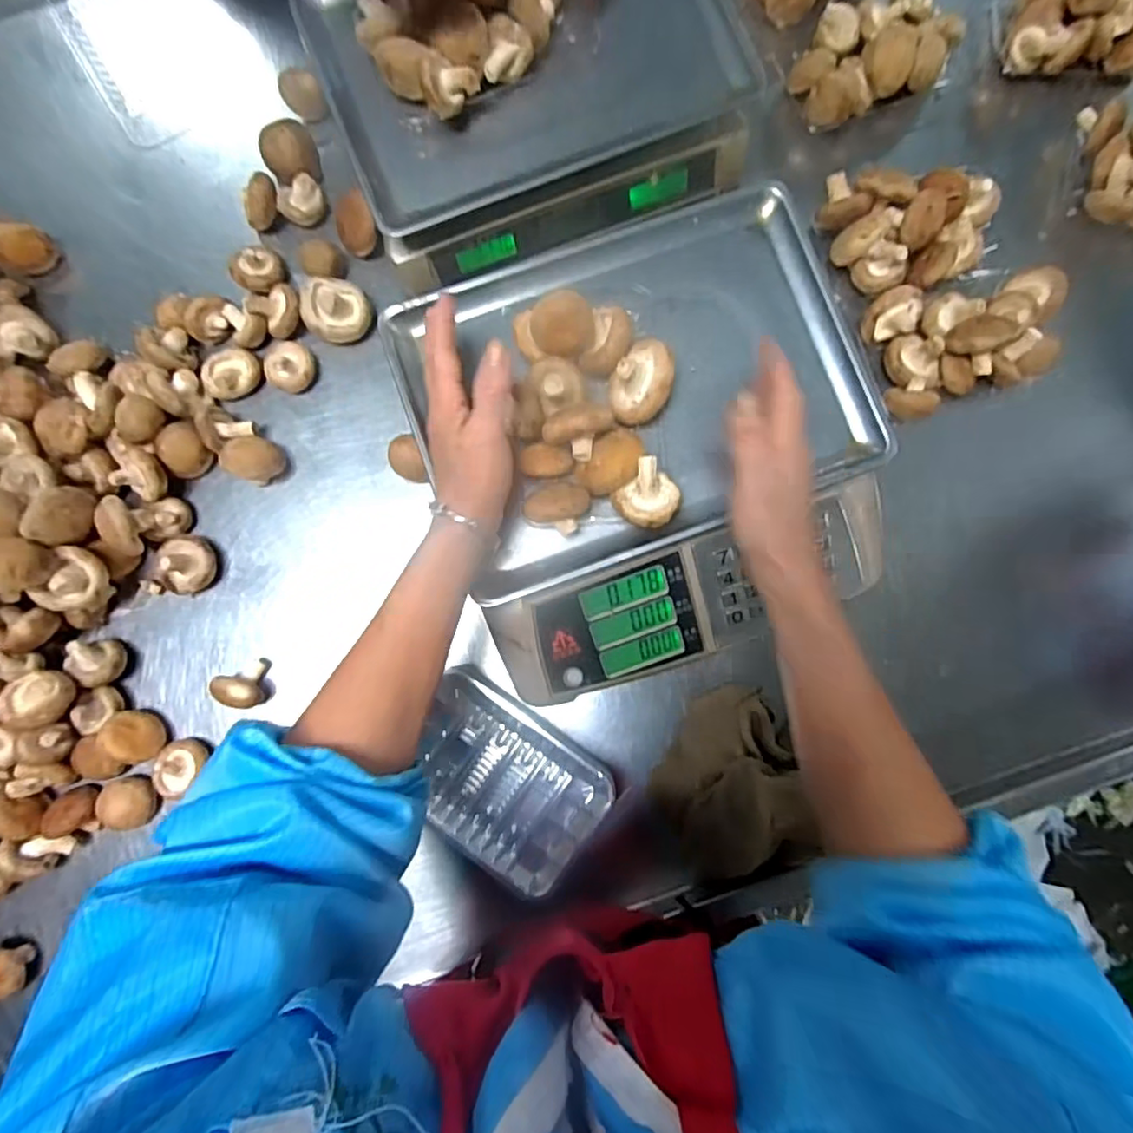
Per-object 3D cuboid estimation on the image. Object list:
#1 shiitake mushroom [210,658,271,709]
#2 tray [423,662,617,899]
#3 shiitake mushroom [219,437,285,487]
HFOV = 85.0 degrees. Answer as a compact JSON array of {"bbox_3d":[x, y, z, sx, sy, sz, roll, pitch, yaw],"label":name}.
[{"bbox_3d":[-0.291,0.104,0.551,0.034,0.040,0.041,0,84,0],"label":"shiitake mushroom"},{"bbox_3d":[-0.055,0.184,0.532,0.166,0.041,0.120,36,85,4],"label":"tray"},{"bbox_3d":[-0.286,-0.098,0.568,0.041,0.045,0.043,0,84,0],"label":"shiitake mushroom"}]

